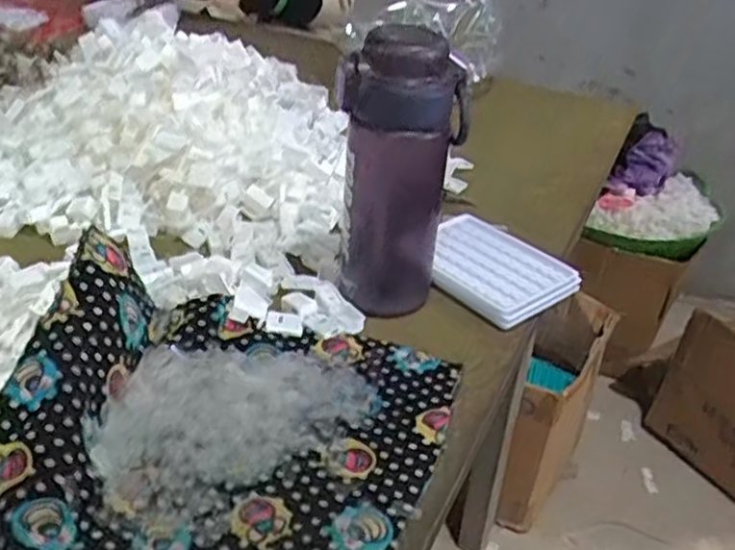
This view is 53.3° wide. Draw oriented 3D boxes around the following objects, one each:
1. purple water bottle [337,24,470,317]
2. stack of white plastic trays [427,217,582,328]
[{"bbox_3d":[0.021,-0.073,0.543,0.081,0.201,0.063,21,37,23],"label":"purple water bottle"},{"bbox_3d":[0.101,-0.009,0.625,0.095,0.020,0.146,-20,40,-32],"label":"stack of white plastic trays"}]

